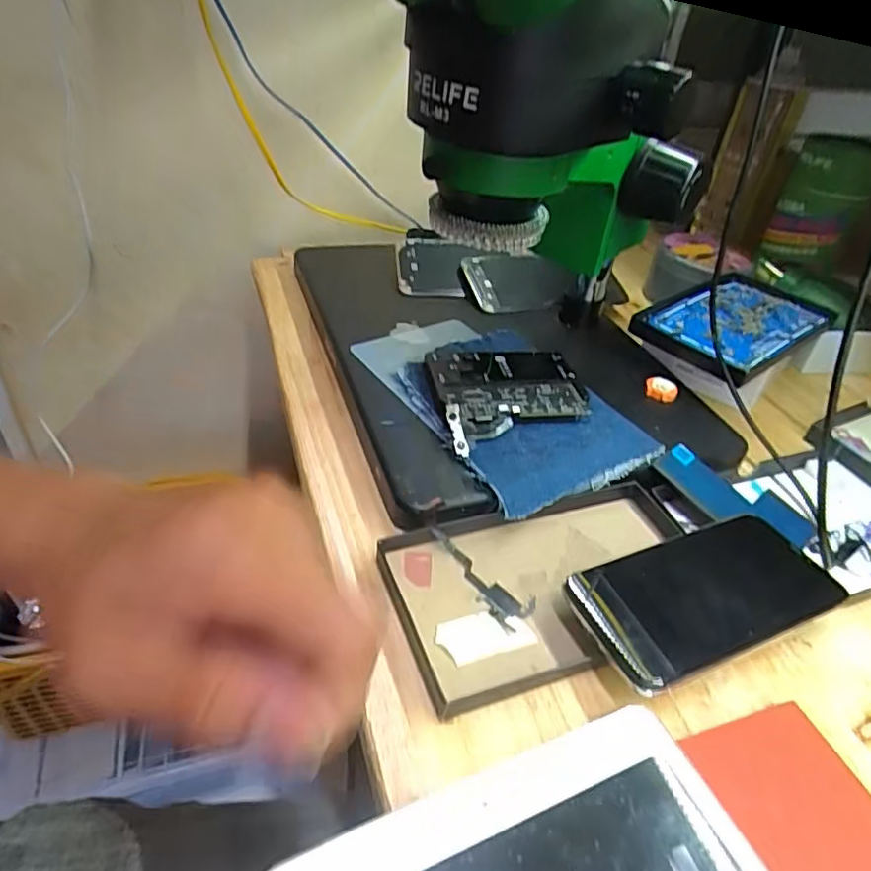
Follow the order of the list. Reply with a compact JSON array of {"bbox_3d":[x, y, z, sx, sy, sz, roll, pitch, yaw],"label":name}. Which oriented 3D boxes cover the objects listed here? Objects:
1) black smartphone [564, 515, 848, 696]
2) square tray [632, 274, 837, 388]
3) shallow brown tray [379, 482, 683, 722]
[{"bbox_3d":[0.135,0.077,0.304,0.133,0.008,0.066,-13,43,-22],"label":"black smartphone"},{"bbox_3d":[0.242,-0.091,0.483,0.168,0.014,0.097,-26,51,-30],"label":"square tray"},{"bbox_3d":[0.067,0.076,0.322,0.178,0.015,0.096,-9,41,-19],"label":"shallow brown tray"}]

